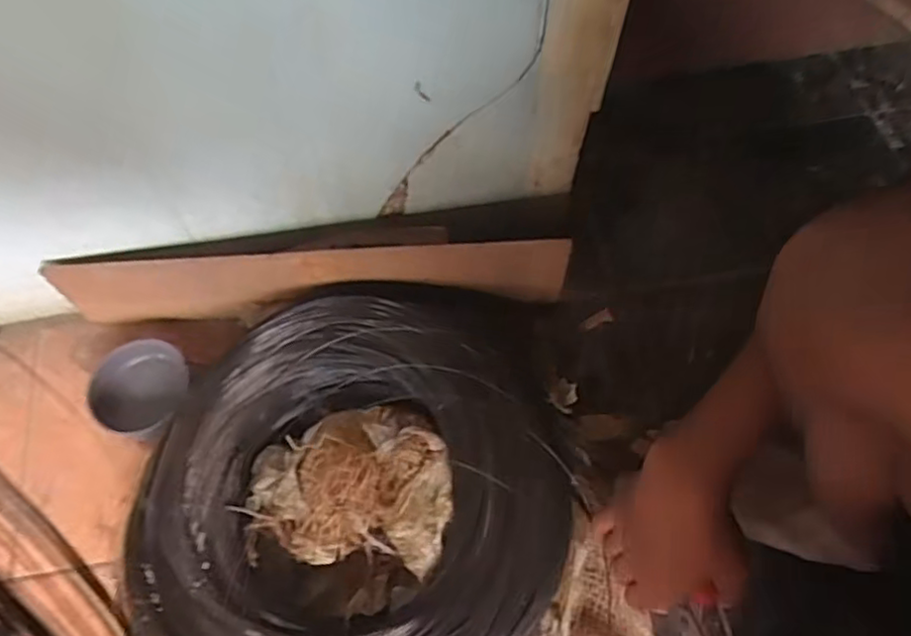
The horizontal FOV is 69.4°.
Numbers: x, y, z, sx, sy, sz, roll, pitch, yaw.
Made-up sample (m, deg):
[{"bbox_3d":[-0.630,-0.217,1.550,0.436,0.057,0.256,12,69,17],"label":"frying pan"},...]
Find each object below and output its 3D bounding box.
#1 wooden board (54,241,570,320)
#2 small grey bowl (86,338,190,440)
[{"bbox_3d":[-0.137,-0.036,0.647,0.484,0.102,0.018,-2,63,-2],"label":"wooden board"},{"bbox_3d":[-0.307,0.069,0.641,0.075,0.031,0.093,6,63,2],"label":"small grey bowl"}]

